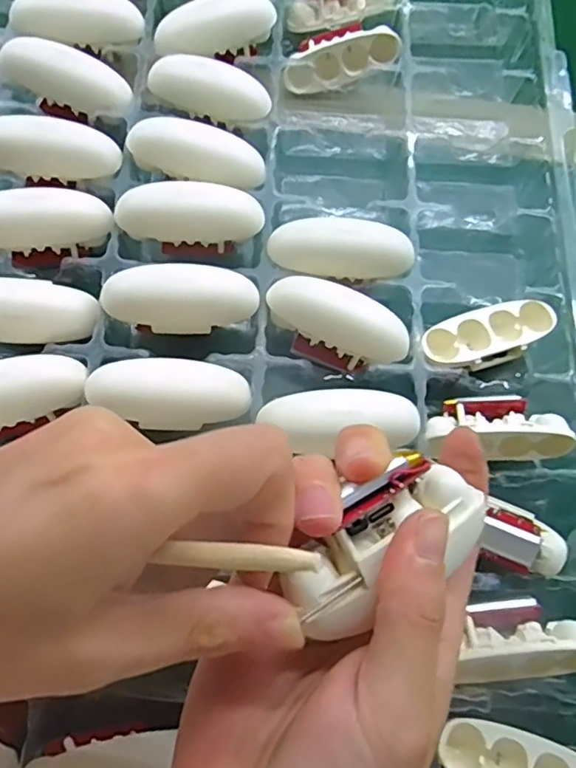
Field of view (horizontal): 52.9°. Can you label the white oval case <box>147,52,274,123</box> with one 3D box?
[{"bbox_3d":[-0.041,-0.154,0.301,0.066,0.022,0.019,24,70,5],"label":"white oval case"}]

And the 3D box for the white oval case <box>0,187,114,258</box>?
[{"bbox_3d":[-0.117,-0.075,0.270,0.064,0.024,0.020,-7,71,-19],"label":"white oval case"}]

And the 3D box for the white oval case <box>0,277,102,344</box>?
[{"bbox_3d":[-0.115,-0.031,0.247,0.062,0.016,0.026,2,70,-3],"label":"white oval case"}]

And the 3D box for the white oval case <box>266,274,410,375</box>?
[{"bbox_3d":[0.022,-0.026,0.265,0.065,0.021,0.031,24,70,5],"label":"white oval case"}]

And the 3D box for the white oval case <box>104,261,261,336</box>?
[{"bbox_3d":[-0.047,-0.038,0.255,0.065,0.019,0.025,-1,70,-4],"label":"white oval case"}]

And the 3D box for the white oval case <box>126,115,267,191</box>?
[{"bbox_3d":[-0.044,-0.115,0.285,0.065,0.015,0.024,12,70,0],"label":"white oval case"}]

